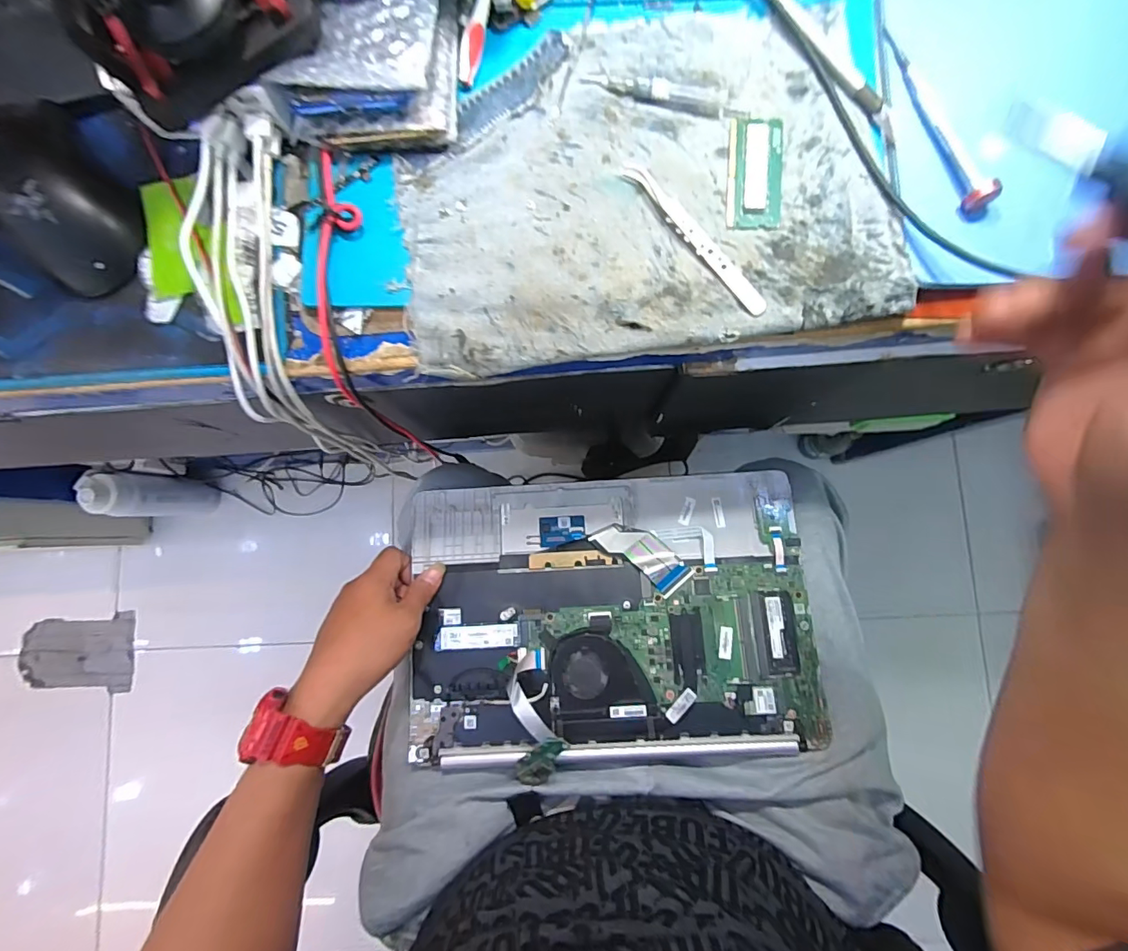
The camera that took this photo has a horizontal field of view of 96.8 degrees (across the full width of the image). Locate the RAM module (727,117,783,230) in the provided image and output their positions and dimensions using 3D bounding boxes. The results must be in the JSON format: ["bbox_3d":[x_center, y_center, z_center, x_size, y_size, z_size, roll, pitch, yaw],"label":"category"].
[{"bbox_3d":[0.114,-0.180,0.297,0.031,0.004,0.068,5,83,3],"label":"RAM module"}]

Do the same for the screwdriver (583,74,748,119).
[{"bbox_3d":[0.061,-0.232,0.303,0.101,0.010,0.011,15,84,4],"label":"screwdriver"}]

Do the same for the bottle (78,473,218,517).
[{"bbox_3d":[-0.789,0.044,0.973,0.080,0.251,0.075,0,83,2],"label":"bottle"}]

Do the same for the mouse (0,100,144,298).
[{"bbox_3d":[-0.305,-0.170,0.298,0.059,0.038,0.120,-29,84,0],"label":"mouse"}]

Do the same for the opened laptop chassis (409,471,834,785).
[{"bbox_3d":[0.041,0.123,0.446,0.346,0.010,0.240,-4,75,2],"label":"opened laptop chassis"}]

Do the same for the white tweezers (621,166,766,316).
[{"bbox_3d":[0.076,-0.140,0.294,0.009,0.007,0.118,-40,83,-3],"label":"white tweezers"}]

